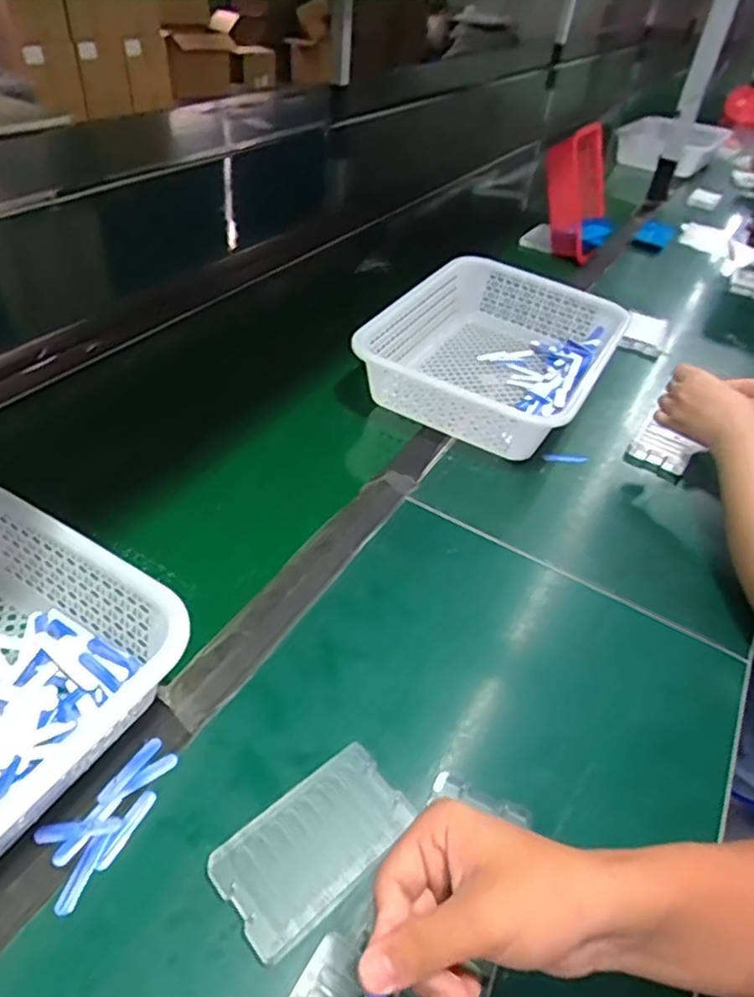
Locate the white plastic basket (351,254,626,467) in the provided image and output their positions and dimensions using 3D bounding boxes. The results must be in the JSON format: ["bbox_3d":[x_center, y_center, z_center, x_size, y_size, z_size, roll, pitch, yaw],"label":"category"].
[{"bbox_3d":[0.152,-0.180,0.812,0.255,0.094,0.348,23,43,16],"label":"white plastic basket"}]

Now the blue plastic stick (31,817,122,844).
[{"bbox_3d":[-0.186,0.206,0.396,0.051,0.004,0.010,-2,42,-12],"label":"blue plastic stick"}]

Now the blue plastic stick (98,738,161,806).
[{"bbox_3d":[-0.166,0.182,0.428,0.011,0.004,0.050,26,44,19],"label":"blue plastic stick"}]

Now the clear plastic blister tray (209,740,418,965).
[{"bbox_3d":[-0.039,0.217,0.406,0.119,0.013,0.067,-28,52,-35],"label":"clear plastic blister tray"}]

